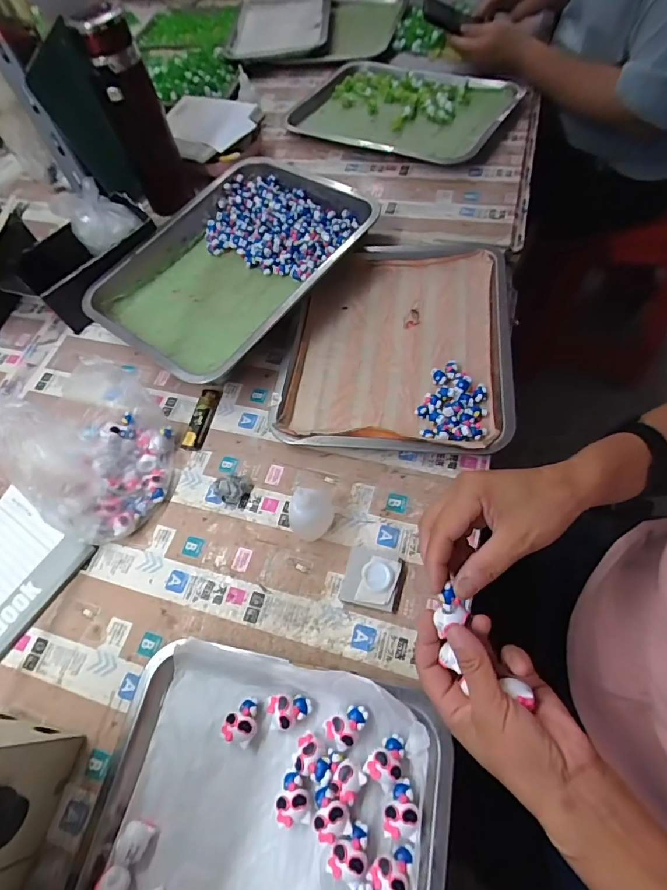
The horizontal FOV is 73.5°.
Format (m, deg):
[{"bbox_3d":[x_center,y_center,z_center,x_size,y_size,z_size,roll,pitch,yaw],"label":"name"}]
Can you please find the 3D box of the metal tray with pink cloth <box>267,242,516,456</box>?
[{"bbox_3d":[0.077,-0.123,0.542,0.259,0.041,0.296,5,62,10],"label":"metal tray with pink cloth"}]

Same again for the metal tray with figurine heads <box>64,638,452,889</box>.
[{"bbox_3d":[-0.068,0.341,0.307,0.263,0.037,0.349,8,63,11],"label":"metal tray with figurine heads"}]

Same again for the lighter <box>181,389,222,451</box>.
[{"bbox_3d":[-0.157,-0.032,0.535,0.022,0.013,0.082,8,63,11],"label":"lighter"}]

